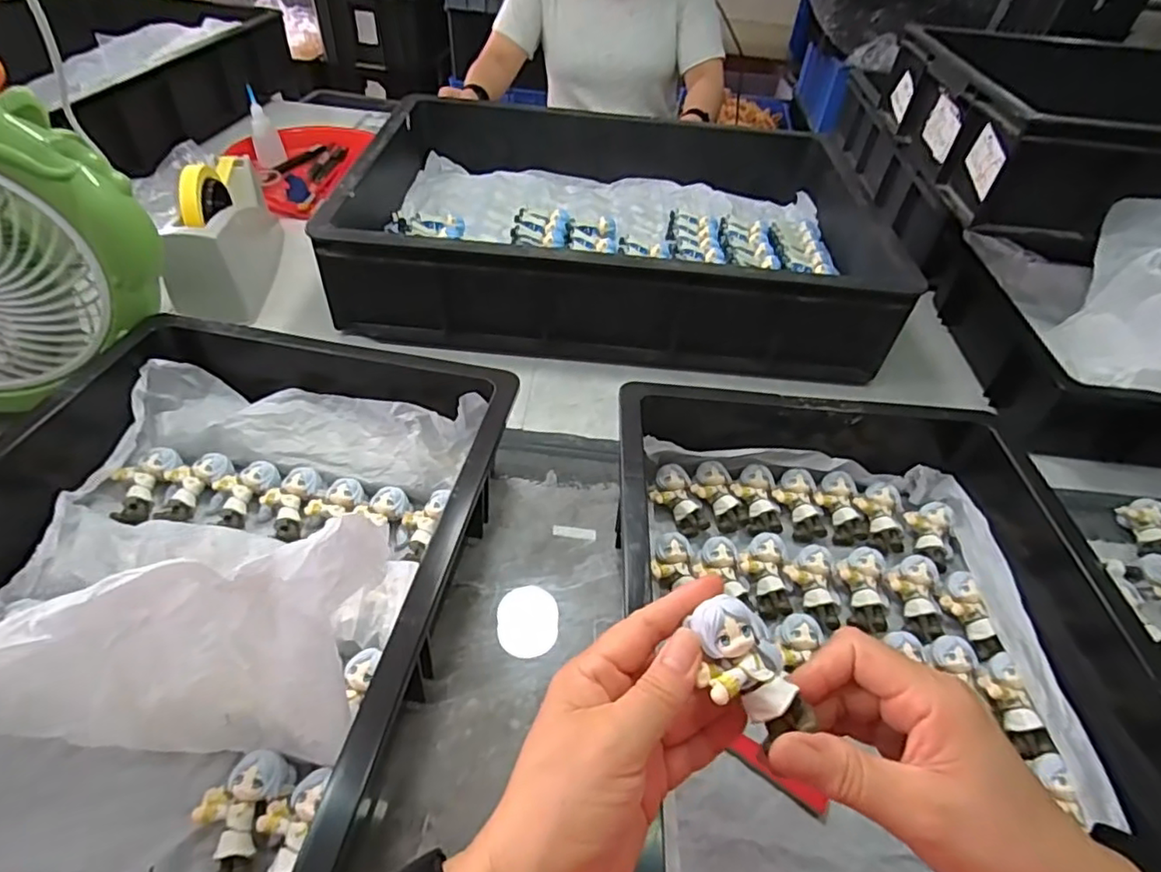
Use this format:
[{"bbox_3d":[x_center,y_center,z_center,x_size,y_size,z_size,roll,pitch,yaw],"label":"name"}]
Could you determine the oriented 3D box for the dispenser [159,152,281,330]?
[{"bbox_3d":[-0.395,-0.229,0.666,0.075,0.117,0.221,-3,46,-9],"label":"dispenser"}]

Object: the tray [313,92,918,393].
[{"bbox_3d":[0.034,-0.249,0.738,0.571,0.136,0.395,5,45,-1],"label":"tray"}]

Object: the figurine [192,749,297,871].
[{"bbox_3d":[-0.182,0.201,0.318,0.037,0.023,0.060,7,45,1],"label":"figurine"}]

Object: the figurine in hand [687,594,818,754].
[{"bbox_3d":[0.067,0.099,0.255,0.031,0.029,0.056,-26,77,-13],"label":"figurine in hand"}]

